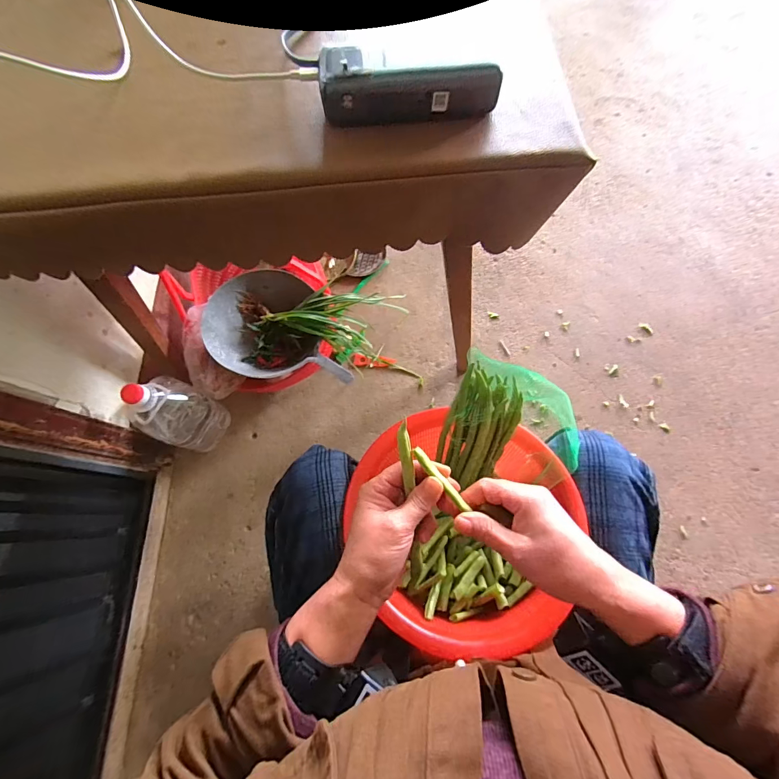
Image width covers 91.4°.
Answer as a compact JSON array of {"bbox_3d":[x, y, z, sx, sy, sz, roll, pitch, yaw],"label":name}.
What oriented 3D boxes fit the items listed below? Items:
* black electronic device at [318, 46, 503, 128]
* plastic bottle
[{"bbox_3d":[0.018,-0.277,0.341,0.158,0.038,0.055,-4,72,1],"label":"black electronic device"},{"bbox_3d":[-0.431,0.048,0.777,0.094,0.260,0.117,33,76,12],"label":"plastic bottle"}]

